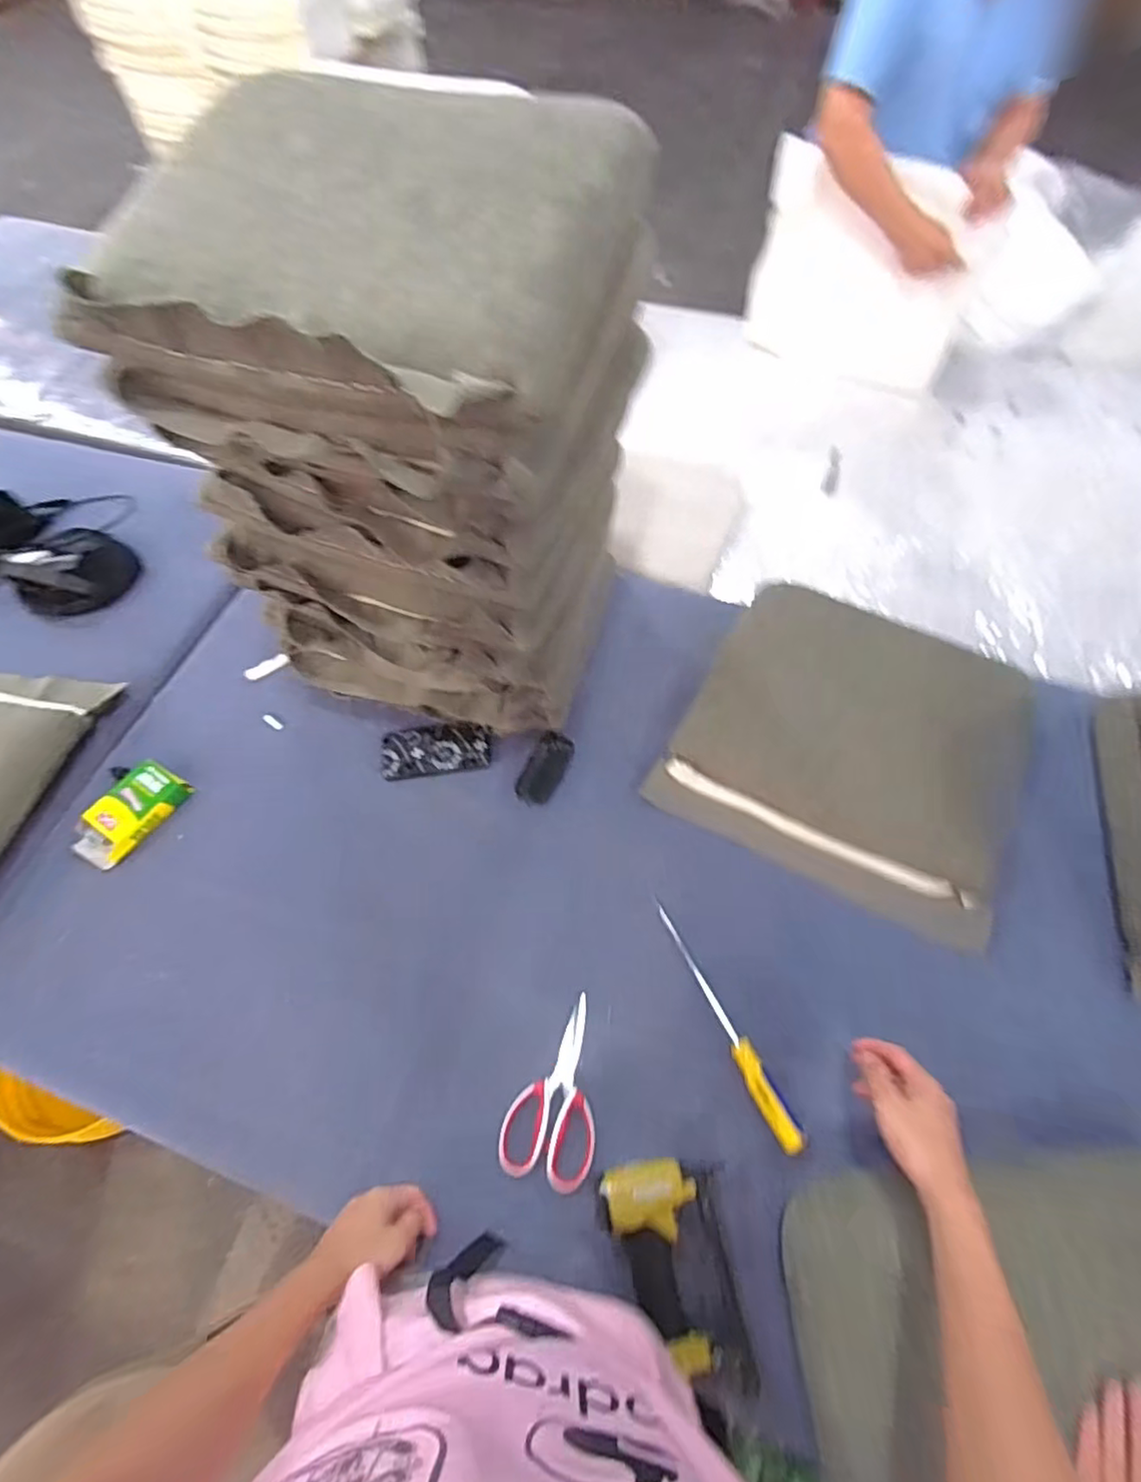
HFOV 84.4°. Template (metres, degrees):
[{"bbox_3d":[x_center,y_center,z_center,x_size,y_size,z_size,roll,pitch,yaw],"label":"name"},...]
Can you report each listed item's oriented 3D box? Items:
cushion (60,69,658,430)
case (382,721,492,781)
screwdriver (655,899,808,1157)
[{"bbox_3d":[-0.173,-0.446,0.541,0.427,0.057,0.366,18,71,8],"label":"cushion"},{"bbox_3d":[-0.200,0.013,0.939,0.162,0.016,0.082,-8,70,-4],"label":"case"},{"bbox_3d":[0.183,0.333,0.754,0.030,0.037,0.293,-22,58,-17],"label":"screwdriver"}]

